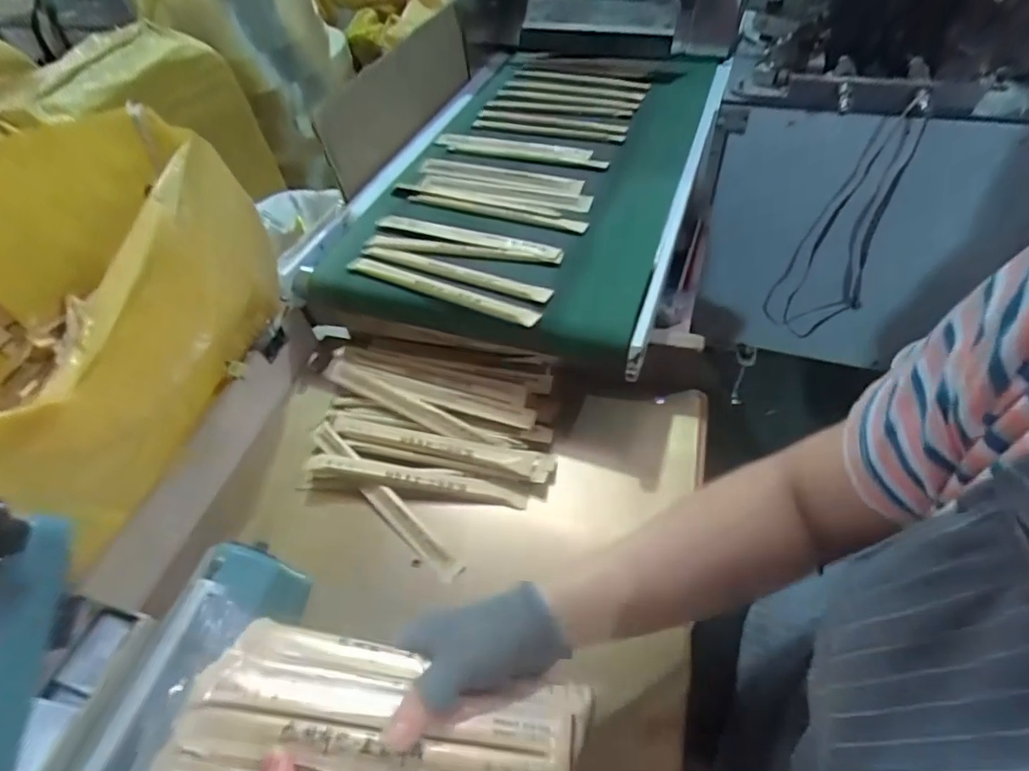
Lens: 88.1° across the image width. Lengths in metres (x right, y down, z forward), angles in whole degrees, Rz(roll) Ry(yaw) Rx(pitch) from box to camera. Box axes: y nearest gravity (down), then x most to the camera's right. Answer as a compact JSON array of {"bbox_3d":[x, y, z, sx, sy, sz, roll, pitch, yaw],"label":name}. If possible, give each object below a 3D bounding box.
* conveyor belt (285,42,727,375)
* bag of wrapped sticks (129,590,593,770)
[{"bbox_3d":[0.037,-0.314,0.762,0.426,0.074,0.654,14,54,17],"label":"conveyor belt"},{"bbox_3d":[-0.097,0.219,0.318,0.261,0.032,0.141,15,54,8],"label":"bag of wrapped sticks"}]

